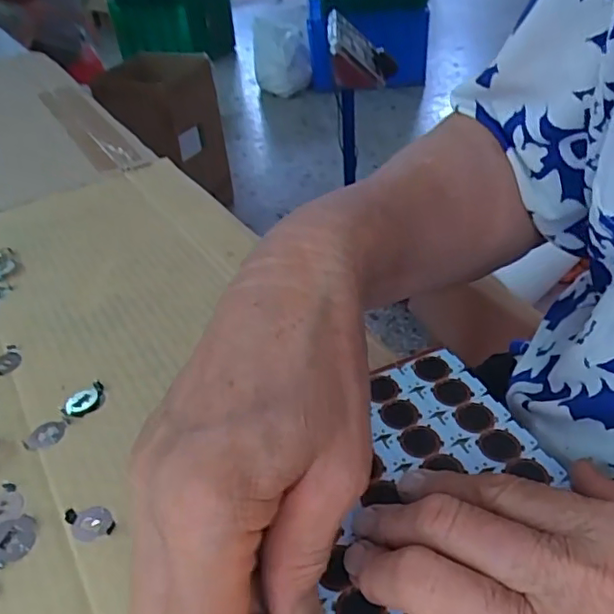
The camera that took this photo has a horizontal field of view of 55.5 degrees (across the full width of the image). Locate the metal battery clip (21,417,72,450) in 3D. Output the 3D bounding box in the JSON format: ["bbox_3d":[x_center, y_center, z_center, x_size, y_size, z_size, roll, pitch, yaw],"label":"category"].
[{"bbox_3d":[-0.129,0.062,0.289,0.022,0.004,0.015,-17,40,-12],"label":"metal battery clip"}]

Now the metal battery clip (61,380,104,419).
[{"bbox_3d":[-0.117,0.049,0.305,0.023,0.004,0.018,-24,42,-20],"label":"metal battery clip"}]

